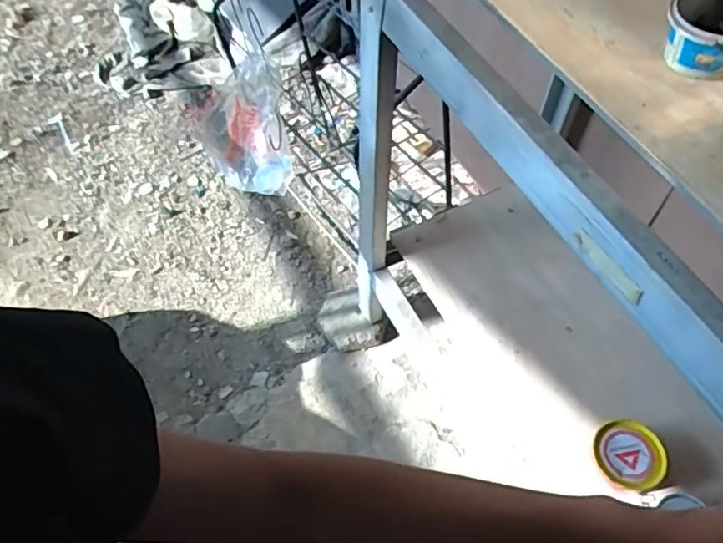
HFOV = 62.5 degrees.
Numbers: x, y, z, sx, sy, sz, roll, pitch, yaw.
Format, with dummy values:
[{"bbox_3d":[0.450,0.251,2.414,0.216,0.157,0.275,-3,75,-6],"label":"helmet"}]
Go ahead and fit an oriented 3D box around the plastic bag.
[{"bbox_3d":[-0.317,-0.364,1.627,0.242,0.302,0.297,-16,56,-7],"label":"plastic bag"}]

